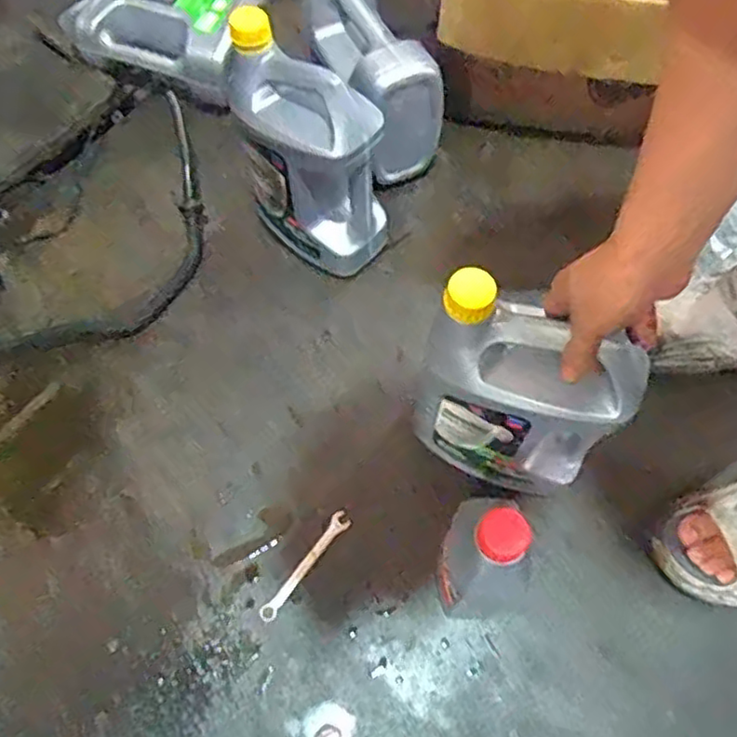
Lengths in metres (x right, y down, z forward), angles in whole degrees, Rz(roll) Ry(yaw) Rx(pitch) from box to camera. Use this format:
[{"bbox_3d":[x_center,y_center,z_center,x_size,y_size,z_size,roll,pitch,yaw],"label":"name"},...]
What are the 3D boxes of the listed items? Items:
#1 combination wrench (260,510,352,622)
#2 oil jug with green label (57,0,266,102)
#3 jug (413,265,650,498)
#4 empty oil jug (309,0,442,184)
[{"bbox_3d":[-0.073,0.227,0.775,0.021,0.005,0.146,36,72,16],"label":"combination wrench"},{"bbox_3d":[-0.328,-0.553,1.061,0.304,0.100,0.191,16,66,8],"label":"oil jug with green label"},{"bbox_3d":[0.149,0.032,0.681,0.191,0.278,0.092,22,69,11],"label":"jug"},{"bbox_3d":[-0.004,-0.415,0.953,0.102,0.207,0.253,-28,68,-11],"label":"empty oil jug"}]

